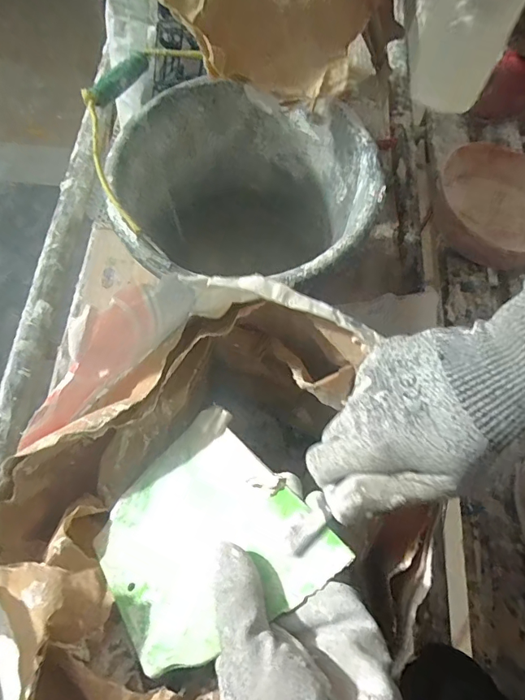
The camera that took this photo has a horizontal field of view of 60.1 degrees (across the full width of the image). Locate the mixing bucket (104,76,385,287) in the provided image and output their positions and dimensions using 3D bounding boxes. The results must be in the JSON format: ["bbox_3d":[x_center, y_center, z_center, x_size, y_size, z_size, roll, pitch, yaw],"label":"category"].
[{"bbox_3d":[-0.021,-0.140,0.539,0.256,0.235,0.245,1,67,-3],"label":"mixing bucket"}]

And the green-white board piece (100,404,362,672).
[{"bbox_3d":[-0.042,0.119,0.301,0.128,0.010,0.152,-36,41,-13],"label":"green-white board piece"}]

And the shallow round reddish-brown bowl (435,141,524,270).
[{"bbox_3d":[0.378,-0.216,0.708,0.207,0.060,0.198,1,67,-3],"label":"shallow round reddish-brown bowl"}]

